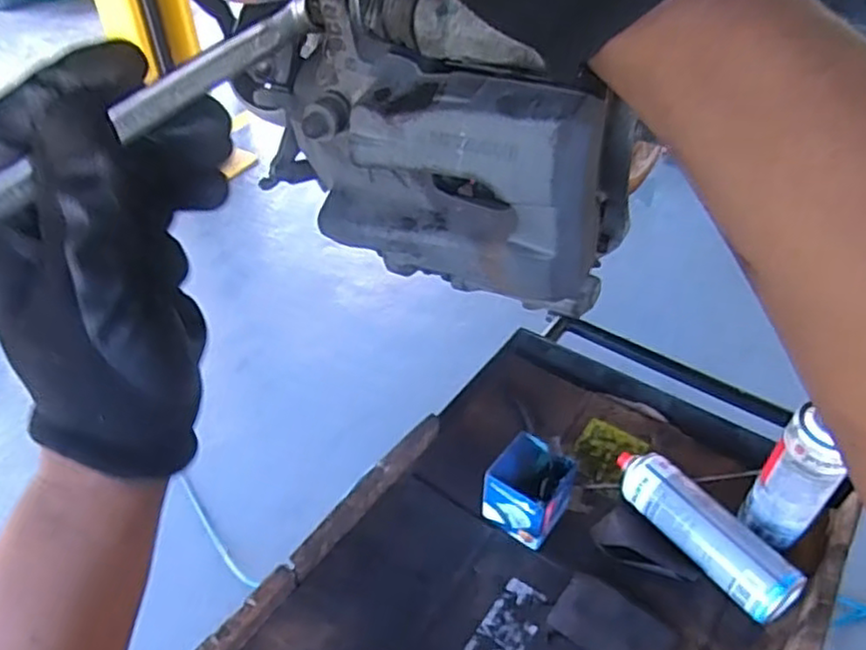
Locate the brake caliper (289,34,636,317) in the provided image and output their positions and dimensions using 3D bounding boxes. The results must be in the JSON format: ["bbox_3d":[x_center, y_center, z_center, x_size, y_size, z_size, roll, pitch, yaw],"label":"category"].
[{"bbox_3d":[0.004,-0.063,0.283,0.139,0.094,0.072,18,46,20],"label":"brake caliper"}]

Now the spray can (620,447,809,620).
[{"bbox_3d":[0.289,0.227,0.761,0.060,0.060,0.219,-26,48,-25],"label":"spray can"}]

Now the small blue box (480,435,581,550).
[{"bbox_3d":[0.108,0.190,0.781,0.082,0.094,0.077,31,51,30],"label":"small blue box"}]

